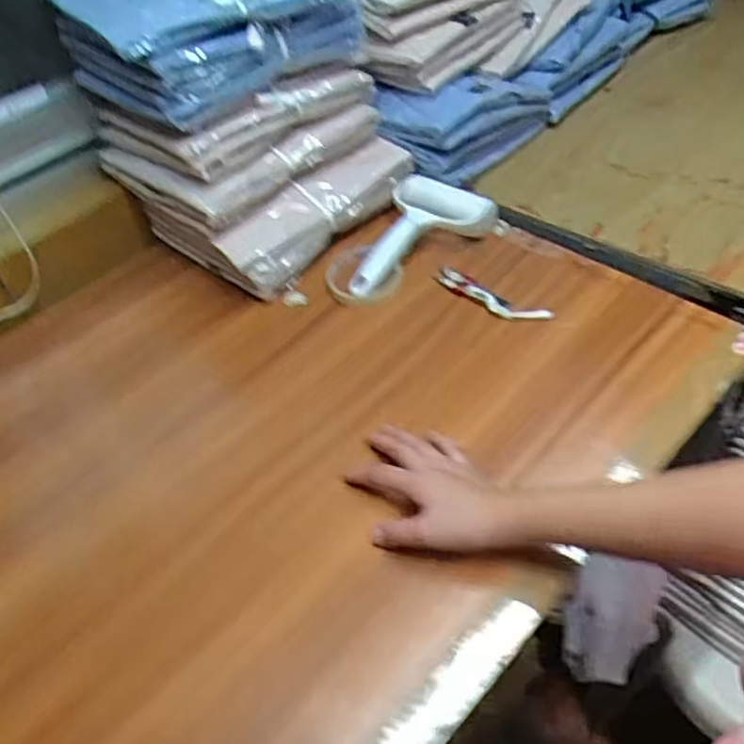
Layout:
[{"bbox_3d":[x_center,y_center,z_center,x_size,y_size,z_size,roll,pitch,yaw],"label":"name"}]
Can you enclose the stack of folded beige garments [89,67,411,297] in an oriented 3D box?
[{"bbox_3d":[-0.130,-0.249,0.793,0.264,0.156,0.262,-38,53,-26],"label":"stack of folded beige garments"}]

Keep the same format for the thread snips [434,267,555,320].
[{"bbox_3d":[0.119,-0.078,0.704,0.130,0.011,0.034,27,56,29],"label":"thread snips"}]

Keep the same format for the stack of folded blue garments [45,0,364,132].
[{"bbox_3d":[-0.162,-0.369,0.721,0.274,0.091,0.202,-32,53,-22],"label":"stack of folded blue garments"}]

